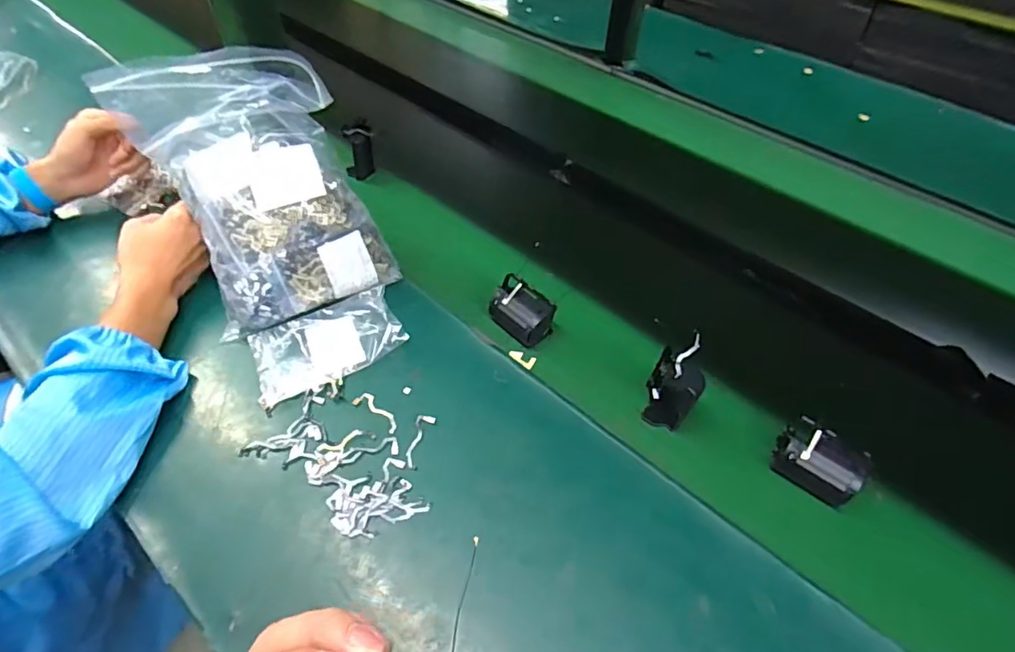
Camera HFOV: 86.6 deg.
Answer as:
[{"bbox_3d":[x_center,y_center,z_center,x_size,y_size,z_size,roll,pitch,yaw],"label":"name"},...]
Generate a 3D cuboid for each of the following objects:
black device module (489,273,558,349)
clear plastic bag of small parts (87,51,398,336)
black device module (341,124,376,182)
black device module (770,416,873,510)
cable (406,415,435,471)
[{"bbox_3d":[0.013,-0.018,0.591,0.045,0.038,0.071,-33,61,-27],"label":"black device module"},{"bbox_3d":[-0.239,-0.130,0.536,0.202,0.257,0.104,-19,19,-15],"label":"clear plastic bag of small parts"},{"bbox_3d":[-0.213,-0.249,0.775,0.041,0.072,0.037,-13,53,-14],"label":"black device module"},{"bbox_3d":[0.284,0.122,0.490,0.070,0.050,0.045,32,56,20],"label":"black device module"},{"bbox_3d":[-0.082,0.108,0.503,0.017,0.004,0.056,8,50,4],"label":"cable"}]

